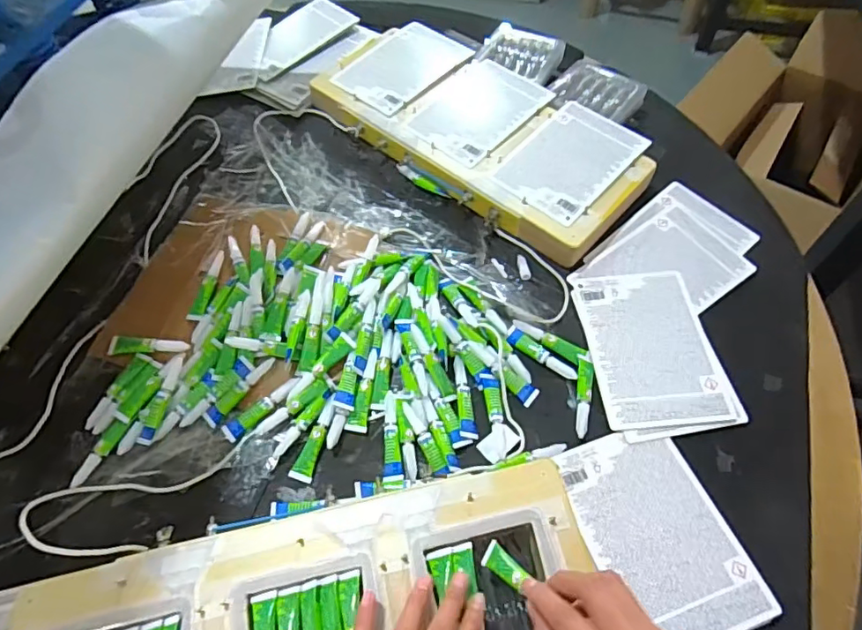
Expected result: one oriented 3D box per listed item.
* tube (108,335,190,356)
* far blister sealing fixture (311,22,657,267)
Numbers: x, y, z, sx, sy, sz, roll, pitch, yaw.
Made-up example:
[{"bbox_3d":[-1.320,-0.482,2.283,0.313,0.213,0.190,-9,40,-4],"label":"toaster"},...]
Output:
[{"bbox_3d":[-0.287,0.031,0.547,0.082,0.009,0.019,4,58,4],"label":"tube"},{"bbox_3d":[0.057,-0.235,0.679,0.418,0.038,0.199,39,69,22],"label":"far blister sealing fixture"}]

